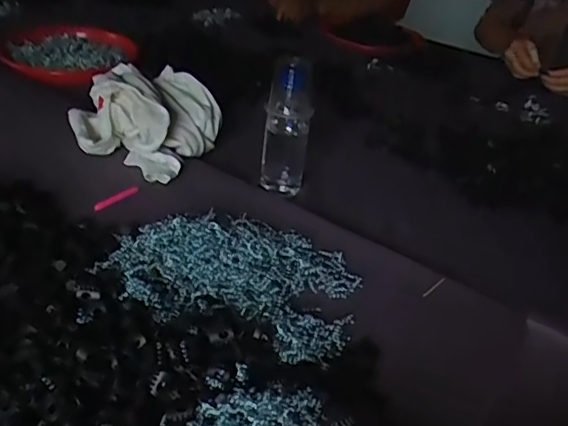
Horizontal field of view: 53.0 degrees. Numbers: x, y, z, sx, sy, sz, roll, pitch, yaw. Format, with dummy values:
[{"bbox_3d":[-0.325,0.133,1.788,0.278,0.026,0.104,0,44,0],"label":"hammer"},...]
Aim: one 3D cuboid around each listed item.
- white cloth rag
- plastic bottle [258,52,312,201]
[{"bbox_3d":[-0.201,-0.141,0.805,0.193,0.090,0.181,19,36,17],"label":"white cloth rag"},{"bbox_3d":[0.006,-0.121,0.753,0.058,0.169,0.063,7,34,0],"label":"plastic bottle"}]

